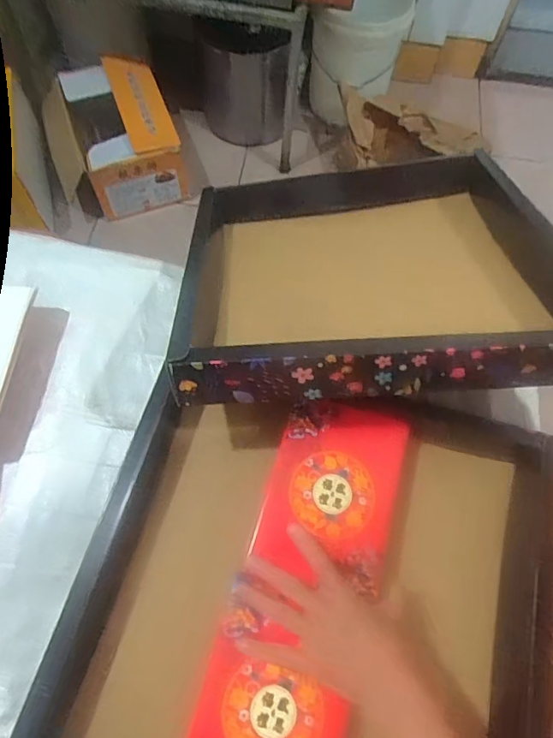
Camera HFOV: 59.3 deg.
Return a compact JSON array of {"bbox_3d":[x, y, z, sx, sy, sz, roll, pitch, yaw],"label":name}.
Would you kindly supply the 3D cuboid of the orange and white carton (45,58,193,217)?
[{"bbox_3d":[-0.475,-0.666,1.406,0.355,0.209,0.386,-17,68,-9],"label":"orange and white carton"}]

